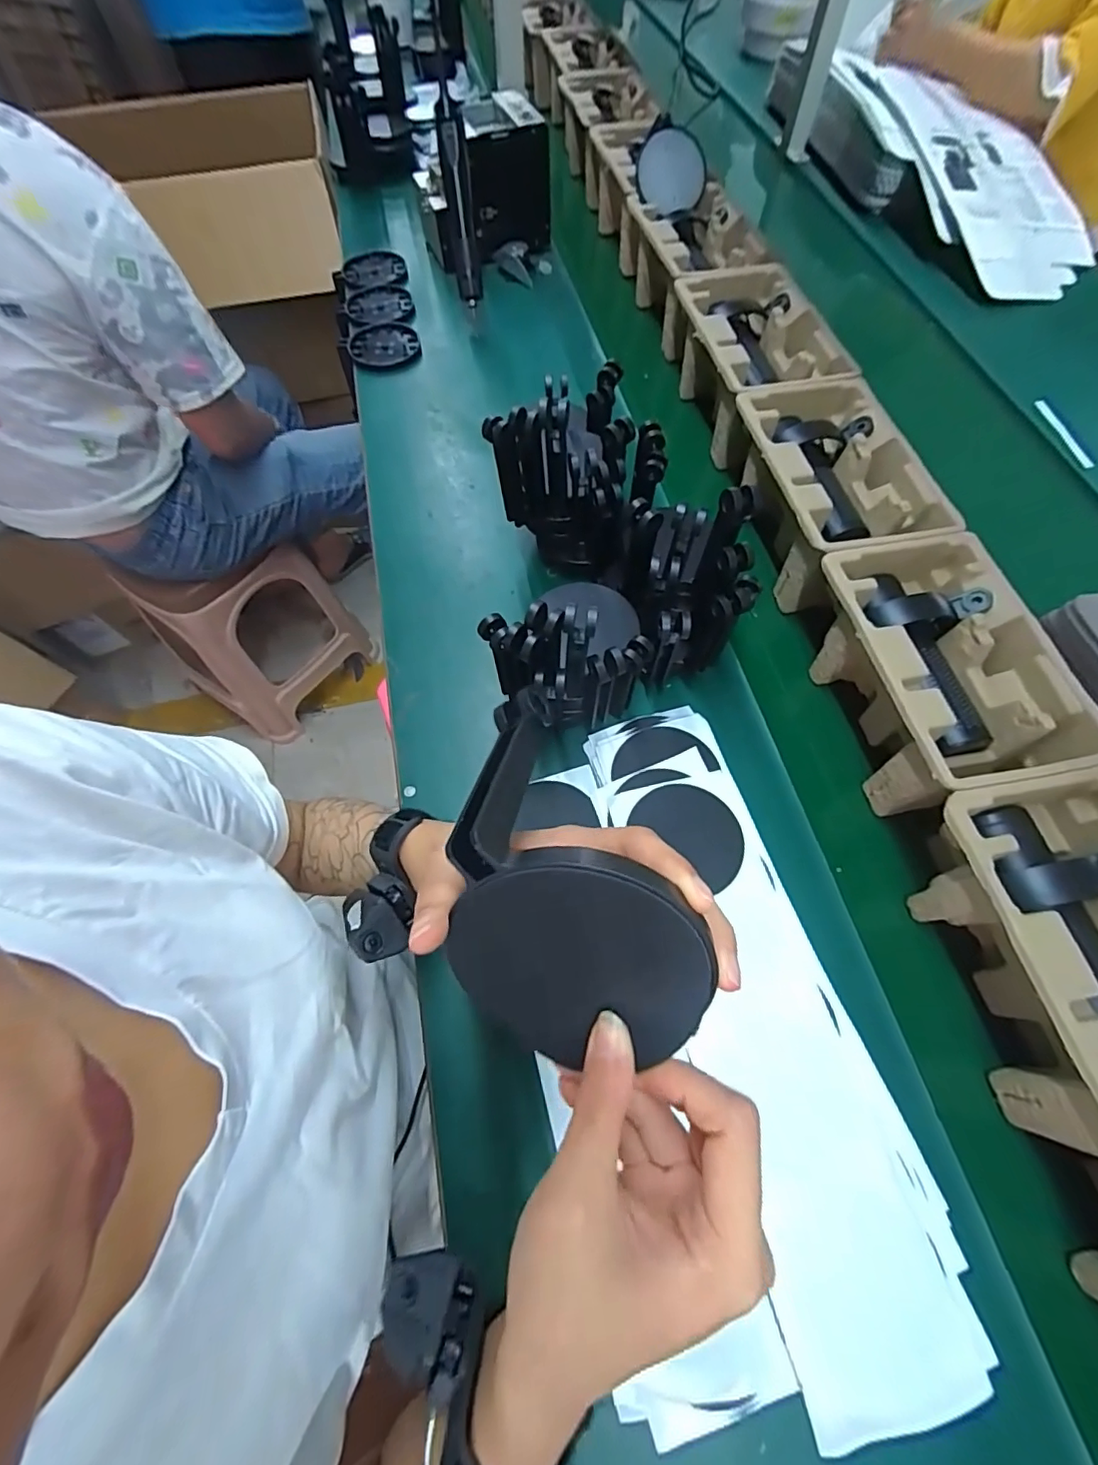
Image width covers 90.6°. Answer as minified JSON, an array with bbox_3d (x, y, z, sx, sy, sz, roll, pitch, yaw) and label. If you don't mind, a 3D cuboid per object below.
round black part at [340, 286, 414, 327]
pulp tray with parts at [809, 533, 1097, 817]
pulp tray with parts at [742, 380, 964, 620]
[{"bbox_3d":[-0.254,-0.635,0.809,0.103,0.011,0.103,1,66,-1],"label":"round black part"},{"bbox_3d":[0.329,-0.051,0.475,0.147,0.096,0.226,-8,66,-5],"label":"pulp tray with parts"},{"bbox_3d":[0.285,-0.253,0.567,0.144,0.097,0.227,-9,67,-6],"label":"pulp tray with parts"}]

